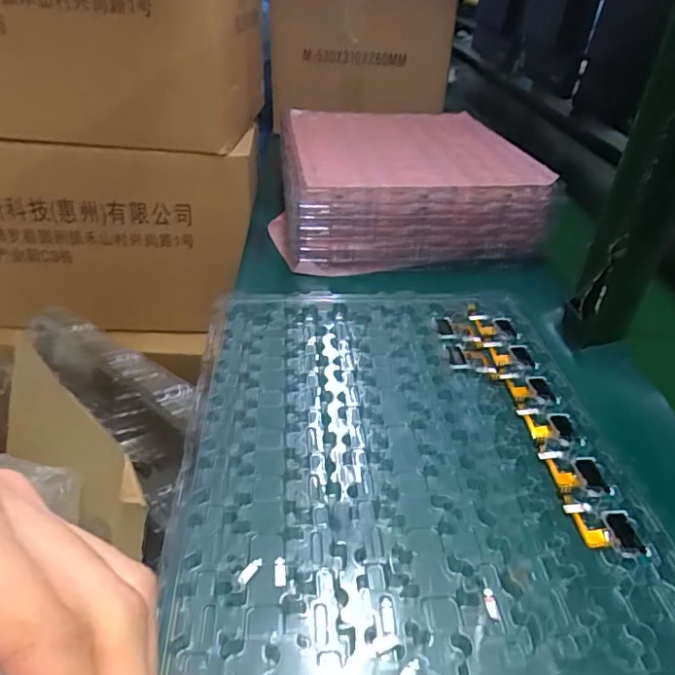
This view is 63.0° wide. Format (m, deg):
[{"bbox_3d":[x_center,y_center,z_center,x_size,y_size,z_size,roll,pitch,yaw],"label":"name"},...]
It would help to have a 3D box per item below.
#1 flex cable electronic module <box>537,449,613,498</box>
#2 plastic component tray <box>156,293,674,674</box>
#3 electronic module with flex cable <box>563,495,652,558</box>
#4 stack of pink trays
[{"bbox_3d":[0.164,0.093,0.378,0.035,0.005,0.041,-2,36,-8],"label":"flex cable electronic module"},{"bbox_3d":[0.048,0.070,0.400,0.298,0.015,0.366,-1,36,-6],"label":"plastic component tray"},{"bbox_3d":[0.166,0.115,0.342,0.034,0.004,0.046,-1,36,-6],"label":"electronic module with flex cable"},{"bbox_3d":[0.075,-0.223,0.748,0.312,0.080,0.373,-1,36,-6],"label":"stack of pink trays"}]

